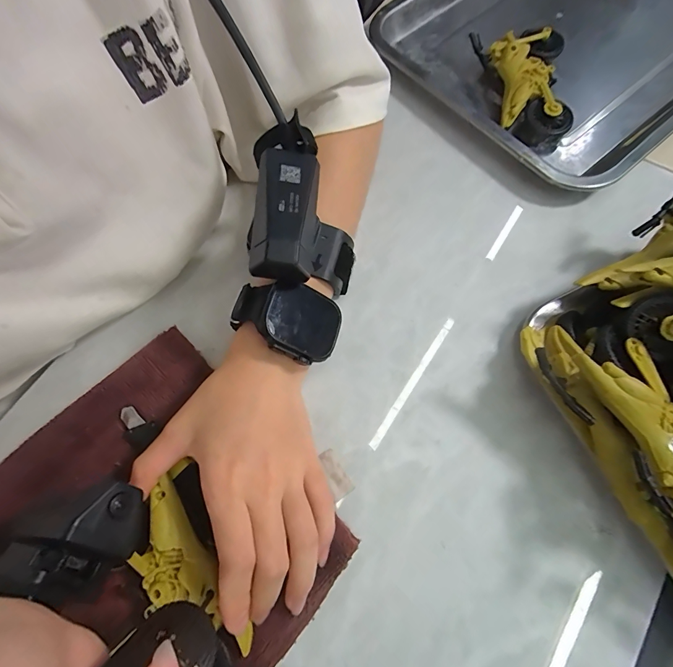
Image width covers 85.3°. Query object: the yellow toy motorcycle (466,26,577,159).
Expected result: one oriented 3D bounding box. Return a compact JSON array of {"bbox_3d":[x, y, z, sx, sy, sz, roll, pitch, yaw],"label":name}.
[{"bbox_3d":[0.170,-0.208,0.311,0.078,0.031,0.120,-10,72,-2],"label":"yellow toy motorcycle"}]

